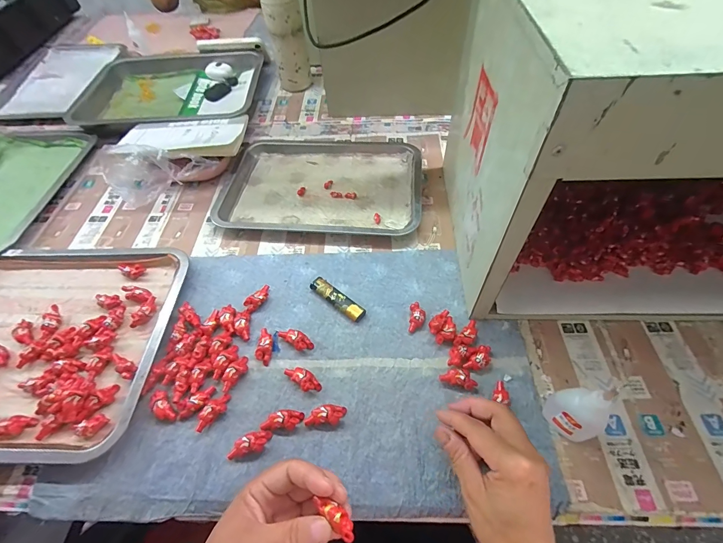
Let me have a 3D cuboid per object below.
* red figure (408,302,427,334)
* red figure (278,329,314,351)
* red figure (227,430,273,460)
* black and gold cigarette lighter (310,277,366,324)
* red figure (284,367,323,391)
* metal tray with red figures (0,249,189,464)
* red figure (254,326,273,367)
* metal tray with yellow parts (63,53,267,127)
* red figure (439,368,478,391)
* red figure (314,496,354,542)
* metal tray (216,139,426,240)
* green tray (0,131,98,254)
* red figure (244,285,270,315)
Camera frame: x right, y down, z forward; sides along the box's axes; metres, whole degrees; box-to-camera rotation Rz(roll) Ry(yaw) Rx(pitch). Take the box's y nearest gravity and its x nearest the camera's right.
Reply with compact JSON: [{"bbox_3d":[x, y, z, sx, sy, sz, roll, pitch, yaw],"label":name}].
[{"bbox_3d":[0.068,0.056,0.418,0.020,0.012,0.037,5,56,6],"label":"red figure"},{"bbox_3d":[-0.078,0.079,0.408,0.044,0.014,0.018,30,62,21],"label":"red figure"},{"bbox_3d":[-0.111,0.172,0.343,0.044,0.015,0.018,-15,56,-8],"label":"red figure"},{"bbox_3d":[-0.031,0.035,0.439,0.080,0.013,0.019,35,63,23],"label":"black and gold cigarette lighter"},{"bbox_3d":[-0.064,0.118,0.380,0.042,0.014,0.019,33,63,23],"label":"red figure"},{"bbox_3d":[-0.389,0.082,0.416,0.313,0.023,0.256,-1,55,2],"label":"metal tray with red figures"},{"bbox_3d":[-0.113,0.087,0.404,0.017,0.013,0.042,-1,55,2],"label":"red figure"},{"bbox_3d":[-0.401,-0.387,0.735,0.376,0.042,0.279,0,55,2],"label":"metal tray with yellow parts"},{"bbox_3d":[0.105,0.114,0.373,0.038,0.014,0.020,14,57,12],"label":"red figure"},{"bbox_3d":[-0.017,0.175,0.246,0.035,0.007,0.013,43,66,10],"label":"red figure"},{"bbox_3d":[-0.062,-0.149,0.563,0.310,0.022,0.233,3,56,4],"label":"metal tray"},{"bbox_3d":[-0.616,-0.144,0.589,0.222,0.019,0.305,3,56,4],"label":"green tray"},{"bbox_3d":[-0.132,0.034,0.443,0.016,0.014,0.042,30,62,21],"label":"red figure"}]

